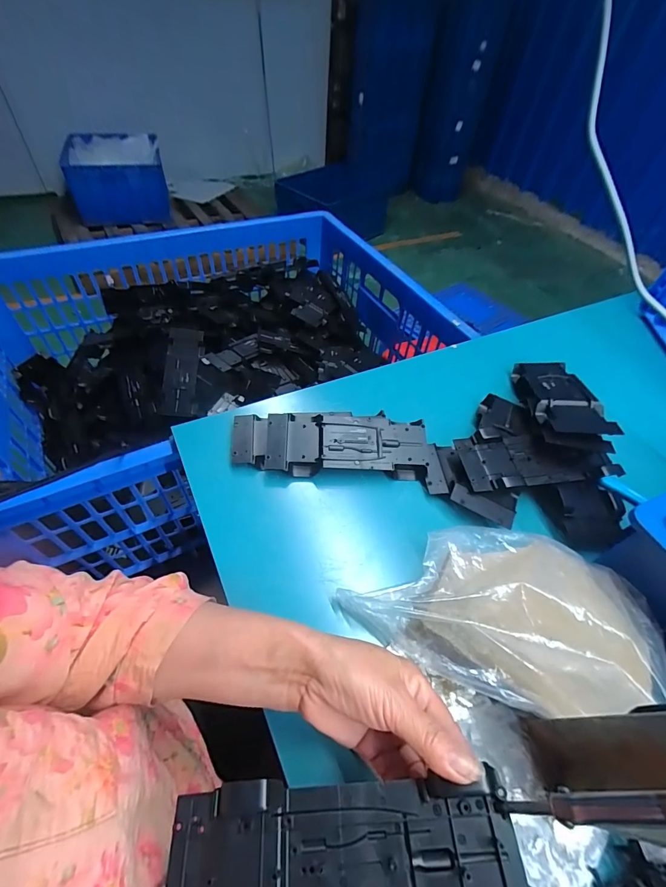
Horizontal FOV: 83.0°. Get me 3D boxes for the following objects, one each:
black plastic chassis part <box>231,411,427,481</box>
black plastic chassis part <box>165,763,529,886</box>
[{"bbox_3d":[-0.005,0.000,0.467,0.234,0.041,0.078,1,53,-4],"label":"black plastic chassis part"},{"bbox_3d":[0.004,0.231,0.202,0.192,0.023,0.073,-5,53,2],"label":"black plastic chassis part"}]

